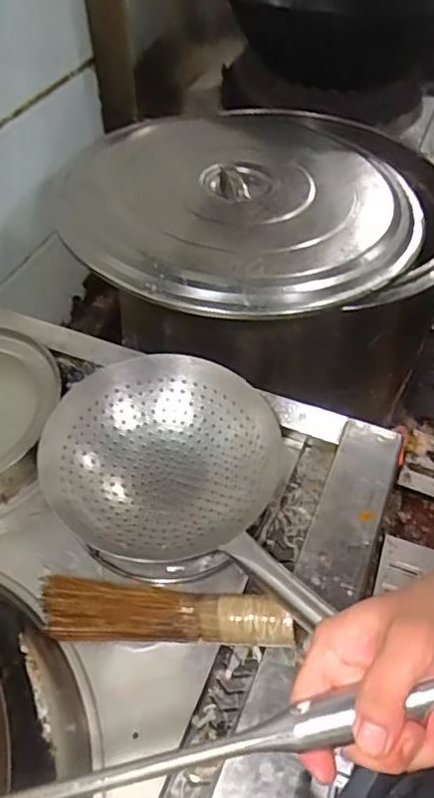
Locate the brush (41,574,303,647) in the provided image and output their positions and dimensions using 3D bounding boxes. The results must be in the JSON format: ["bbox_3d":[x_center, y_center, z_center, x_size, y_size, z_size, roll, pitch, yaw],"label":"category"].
[{"bbox_3d":[-0.055,0.228,0.627,0.265,0.062,0.069,4,51,4],"label":"brush"}]

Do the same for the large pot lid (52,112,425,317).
[{"bbox_3d":[0.033,-0.337,0.969,0.568,0.056,0.599,0,51,0],"label":"large pot lid"}]

